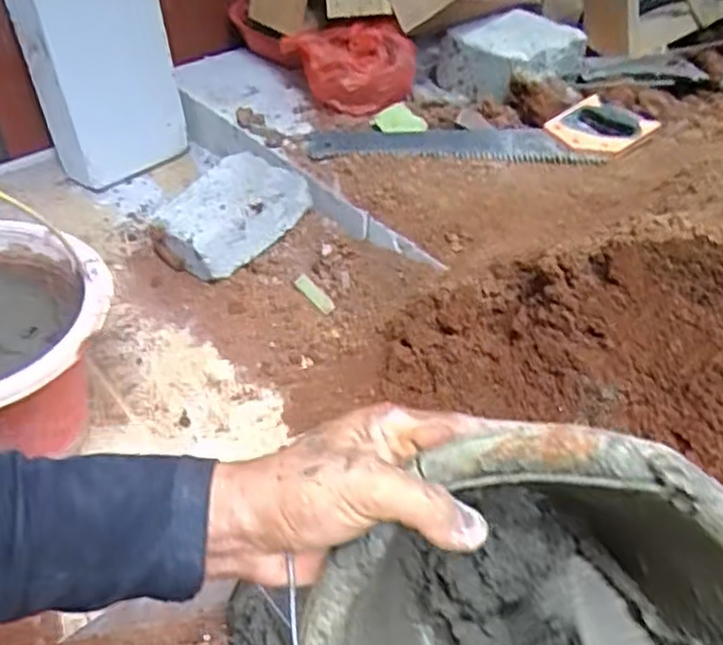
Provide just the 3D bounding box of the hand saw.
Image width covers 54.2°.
[{"bbox_3d":[0.184,-0.290,1.090,0.523,0.035,0.125,-2,43,-3],"label":"hand saw"}]

